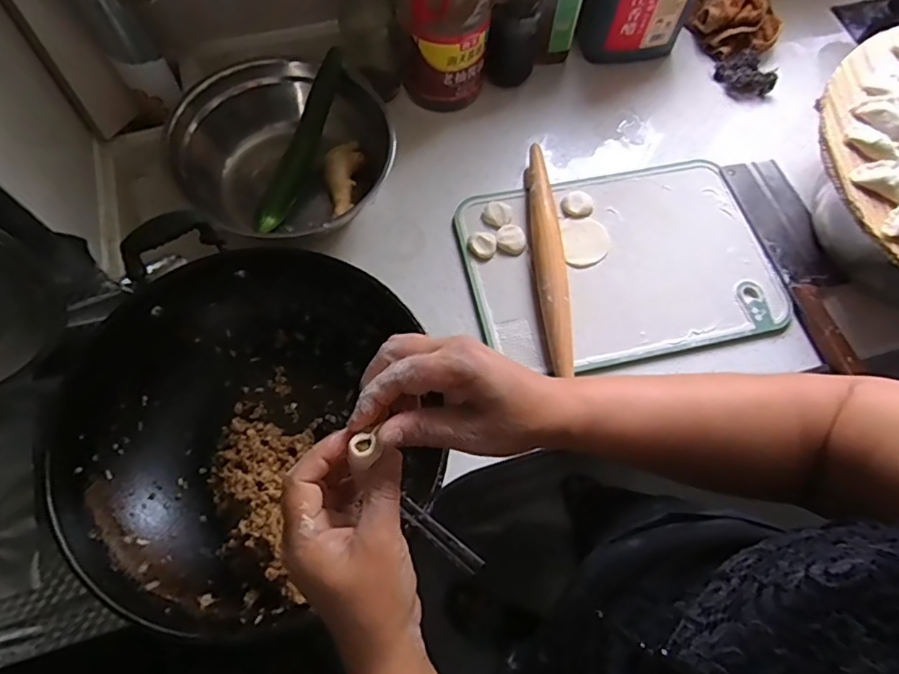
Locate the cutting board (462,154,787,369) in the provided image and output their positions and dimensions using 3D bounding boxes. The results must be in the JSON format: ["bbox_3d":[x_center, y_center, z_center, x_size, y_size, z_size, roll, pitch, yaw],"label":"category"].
[{"bbox_3d":[0.211,-0.094,0.680,0.371,0.018,0.257,-11,69,-7],"label":"cutting board"}]

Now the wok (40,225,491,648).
[{"bbox_3d":[-0.182,0.090,0.531,0.379,0.108,0.357,15,68,3],"label":"wok"}]

